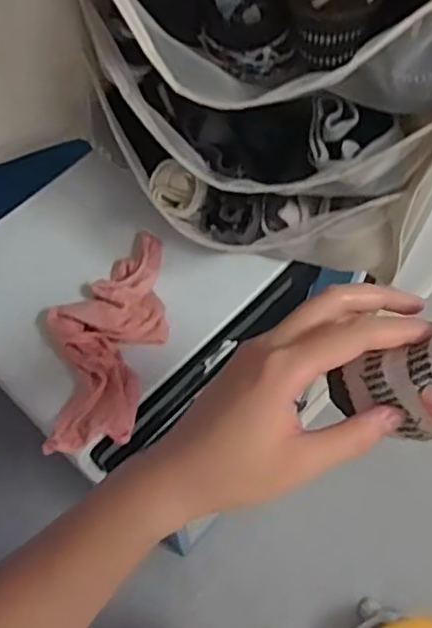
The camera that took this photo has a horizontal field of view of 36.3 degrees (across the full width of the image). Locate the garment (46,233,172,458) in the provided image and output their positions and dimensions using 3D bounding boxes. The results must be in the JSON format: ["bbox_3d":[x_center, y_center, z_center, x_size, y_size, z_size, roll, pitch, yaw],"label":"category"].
[{"bbox_3d":[-0.099,0.017,0.608,0.100,0.030,0.212,-1,65,-1],"label":"garment"}]

